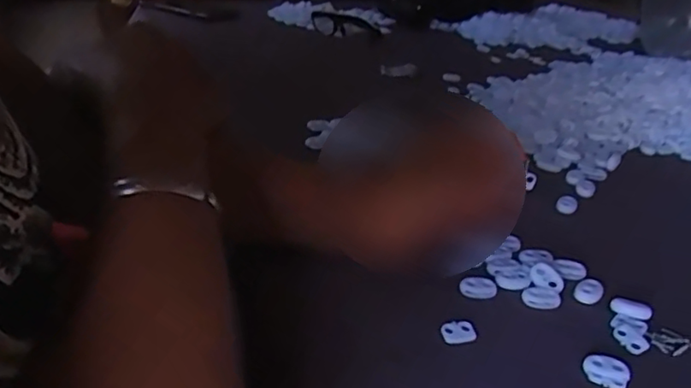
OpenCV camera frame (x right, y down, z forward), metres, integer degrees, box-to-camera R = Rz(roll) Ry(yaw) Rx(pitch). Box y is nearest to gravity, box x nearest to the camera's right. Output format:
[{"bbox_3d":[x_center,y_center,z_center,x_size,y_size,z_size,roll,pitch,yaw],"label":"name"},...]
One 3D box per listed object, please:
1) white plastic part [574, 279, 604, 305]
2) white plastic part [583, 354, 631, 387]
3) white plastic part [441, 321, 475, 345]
[{"bbox_3d":[0.152,0.061,0.380,0.019,0.006,0.015,-21,37,-40],"label":"white plastic part"},{"bbox_3d":[0.136,0.092,0.316,0.022,0.008,0.016,22,32,30],"label":"white plastic part"},{"bbox_3d":[0.063,0.077,0.338,0.018,0.008,0.011,-5,29,-18],"label":"white plastic part"}]

